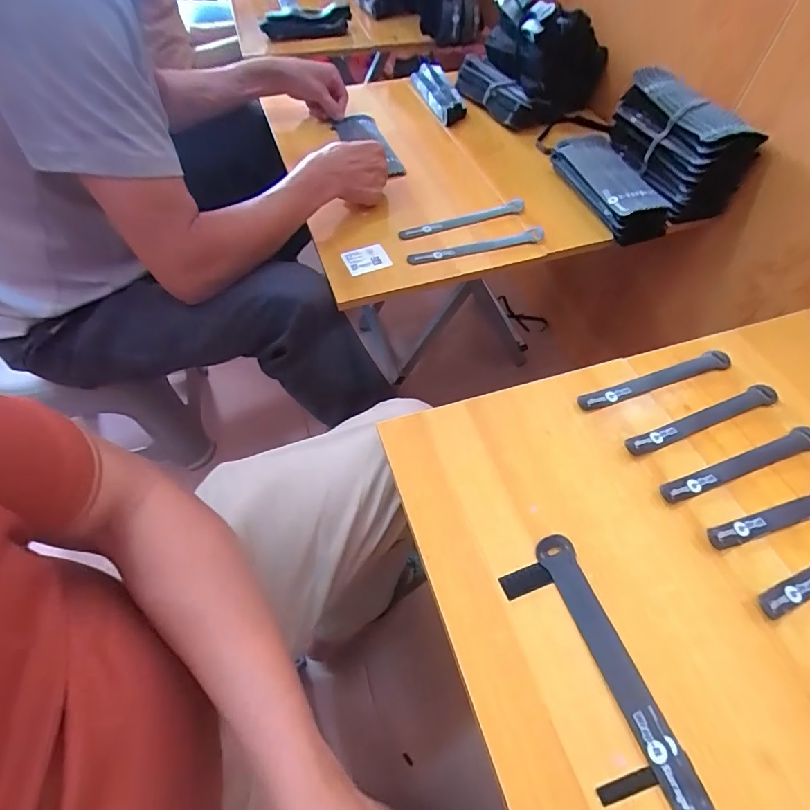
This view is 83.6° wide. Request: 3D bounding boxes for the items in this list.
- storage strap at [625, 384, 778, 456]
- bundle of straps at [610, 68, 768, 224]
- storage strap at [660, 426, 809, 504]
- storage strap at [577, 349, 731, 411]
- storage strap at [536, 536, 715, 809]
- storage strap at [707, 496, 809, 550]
[{"bbox_3d":[0.316,0.013,0.476,0.198,0.010,0.020,-18,57,-13],"label":"storage strap"},{"bbox_3d":[0.400,-0.391,0.672,0.096,0.111,0.209,-13,56,-9],"label":"bundle of straps"},{"bbox_3d":[0.335,0.058,0.446,0.192,0.008,0.022,-17,57,-12],"label":"storage strap"},{"bbox_3d":[0.282,-0.027,0.504,0.198,0.004,0.023,-18,57,-13],"label":"storage strap"},{"bbox_3d":[0.162,0.199,0.350,0.030,0.004,0.199,-15,57,-11],"label":"storage strap"},{"bbox_3d":[0.365,0.098,0.418,0.195,0.010,0.023,-15,57,-11],"label":"storage strap"}]

